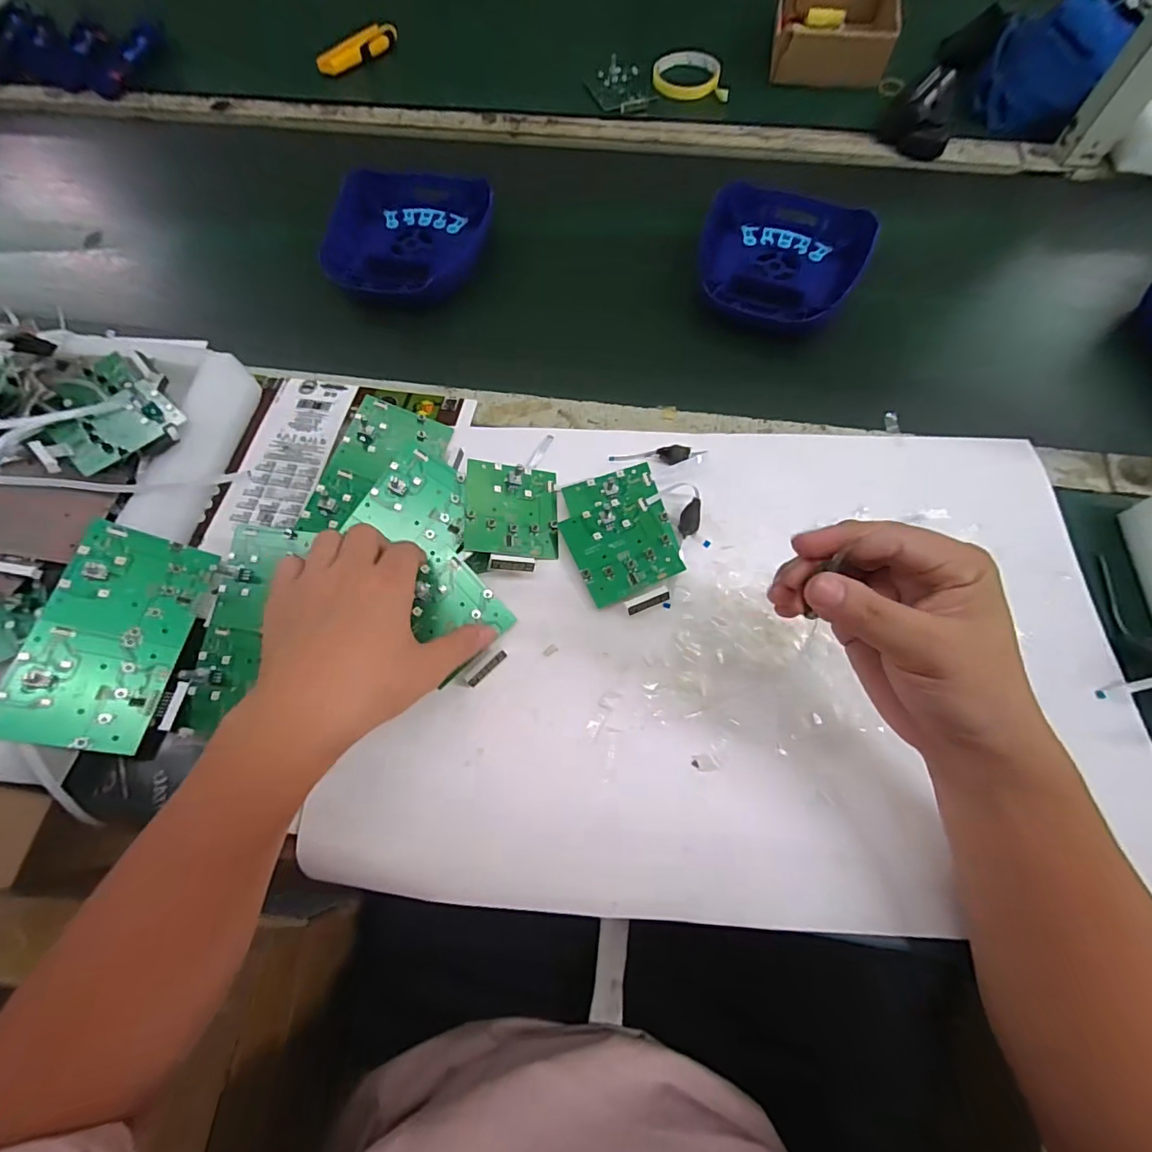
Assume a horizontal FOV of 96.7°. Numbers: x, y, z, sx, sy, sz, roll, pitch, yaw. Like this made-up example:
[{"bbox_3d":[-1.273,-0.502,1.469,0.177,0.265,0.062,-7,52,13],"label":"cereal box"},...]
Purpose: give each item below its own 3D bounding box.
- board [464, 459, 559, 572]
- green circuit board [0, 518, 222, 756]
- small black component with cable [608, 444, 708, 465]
[{"bbox_3d":[-0.049,-0.048,0.408,0.074,0.011,0.092,5,69,-19],"label":"board"},{"bbox_3d":[-0.323,0.041,0.359,0.080,0.007,0.151,23,64,-32],"label":"green circuit board"},{"bbox_3d":[0.070,-0.103,0.443,0.082,0.007,0.020,-1,64,14],"label":"small black component with cable"}]

